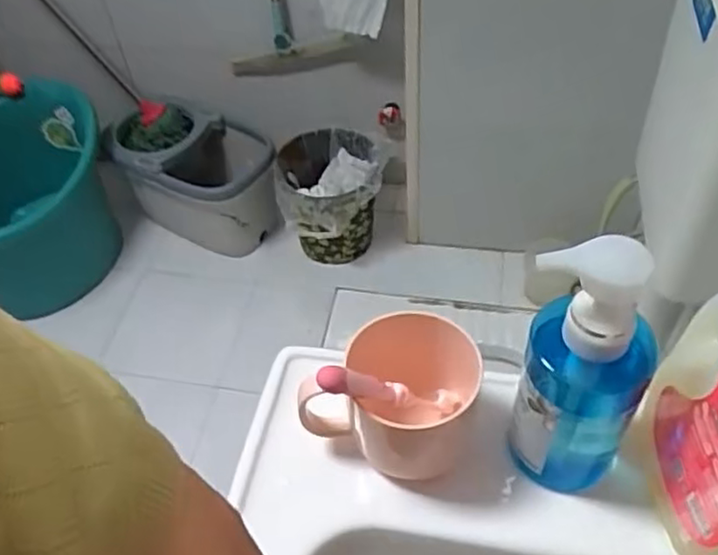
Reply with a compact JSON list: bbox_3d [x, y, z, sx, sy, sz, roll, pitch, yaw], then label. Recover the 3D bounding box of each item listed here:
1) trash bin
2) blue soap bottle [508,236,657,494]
[{"bbox_3d":[-0.074,-0.213,1.806,0.259,0.282,0.314,-5,50,0],"label":"trash bin"},{"bbox_3d":[0.126,0.062,0.387,0.068,0.195,0.046,24,55,22],"label":"blue soap bottle"}]

